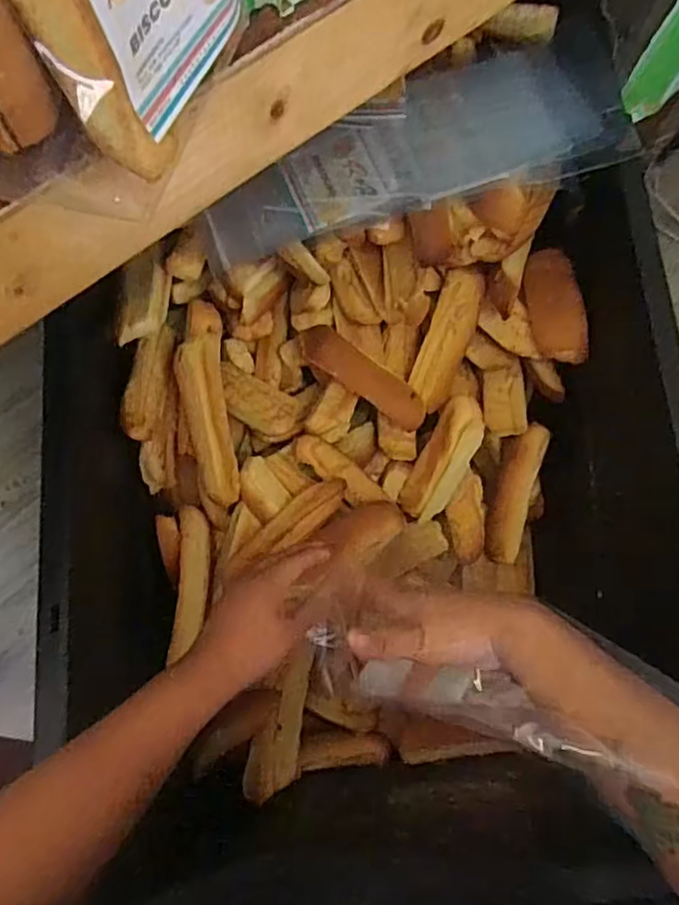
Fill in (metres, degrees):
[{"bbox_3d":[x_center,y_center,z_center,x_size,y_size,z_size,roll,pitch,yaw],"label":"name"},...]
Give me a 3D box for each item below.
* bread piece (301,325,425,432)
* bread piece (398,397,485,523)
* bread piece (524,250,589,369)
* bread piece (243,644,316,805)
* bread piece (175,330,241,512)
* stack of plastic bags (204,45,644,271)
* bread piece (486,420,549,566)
[{"bbox_3d":[0.023,-0.070,0.600,0.138,0.024,0.031,35,76,-12],"label":"bread piece"},{"bbox_3d":[0.106,0.008,0.635,0.047,0.023,0.130,26,107,6],"label":"bread piece"},{"bbox_3d":[0.205,-0.141,0.602,0.048,0.015,0.117,-13,75,23],"label":"bread piece"},{"bbox_3d":[-0.050,0.244,0.575,0.043,0.030,0.132,14,75,2],"label":"bread piece"},{"bbox_3d":[-0.120,-0.029,0.585,0.037,0.033,0.153,-10,93,-4],"label":"bread piece"},{"bbox_3d":[0.077,-0.261,0.531,0.334,0.037,0.116,-18,76,-6],"label":"stack of plastic bags"},{"bbox_3d":[0.183,0.043,0.660,0.035,0.028,0.152,13,107,2],"label":"bread piece"}]

